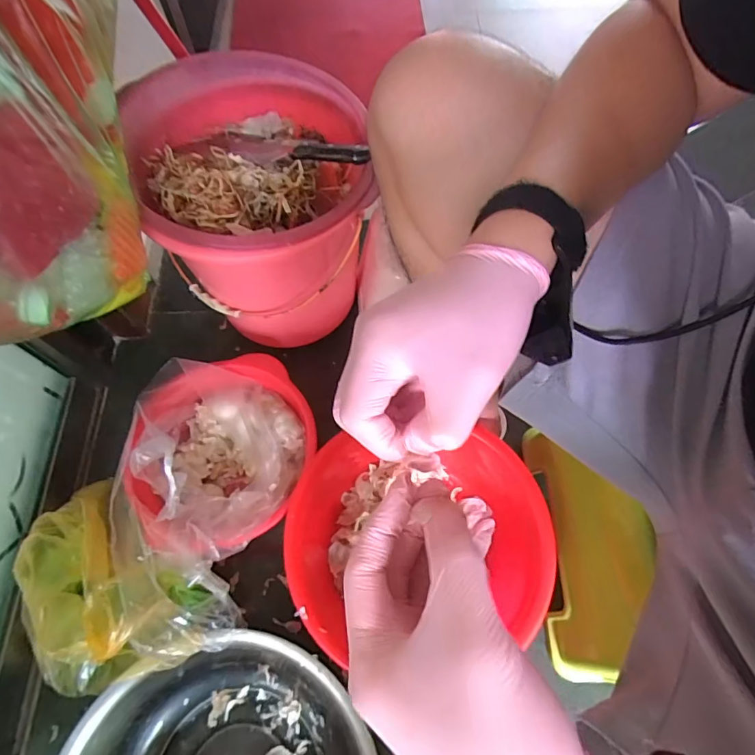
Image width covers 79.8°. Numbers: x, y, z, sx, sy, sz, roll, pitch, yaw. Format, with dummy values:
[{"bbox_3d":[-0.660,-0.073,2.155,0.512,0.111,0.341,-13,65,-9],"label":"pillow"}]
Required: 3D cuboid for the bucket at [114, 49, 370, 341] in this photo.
[{"bbox_3d":[-0.166,-0.244,0.700,0.298,0.322,0.321,-20,67,-8],"label":"bucket"}]

